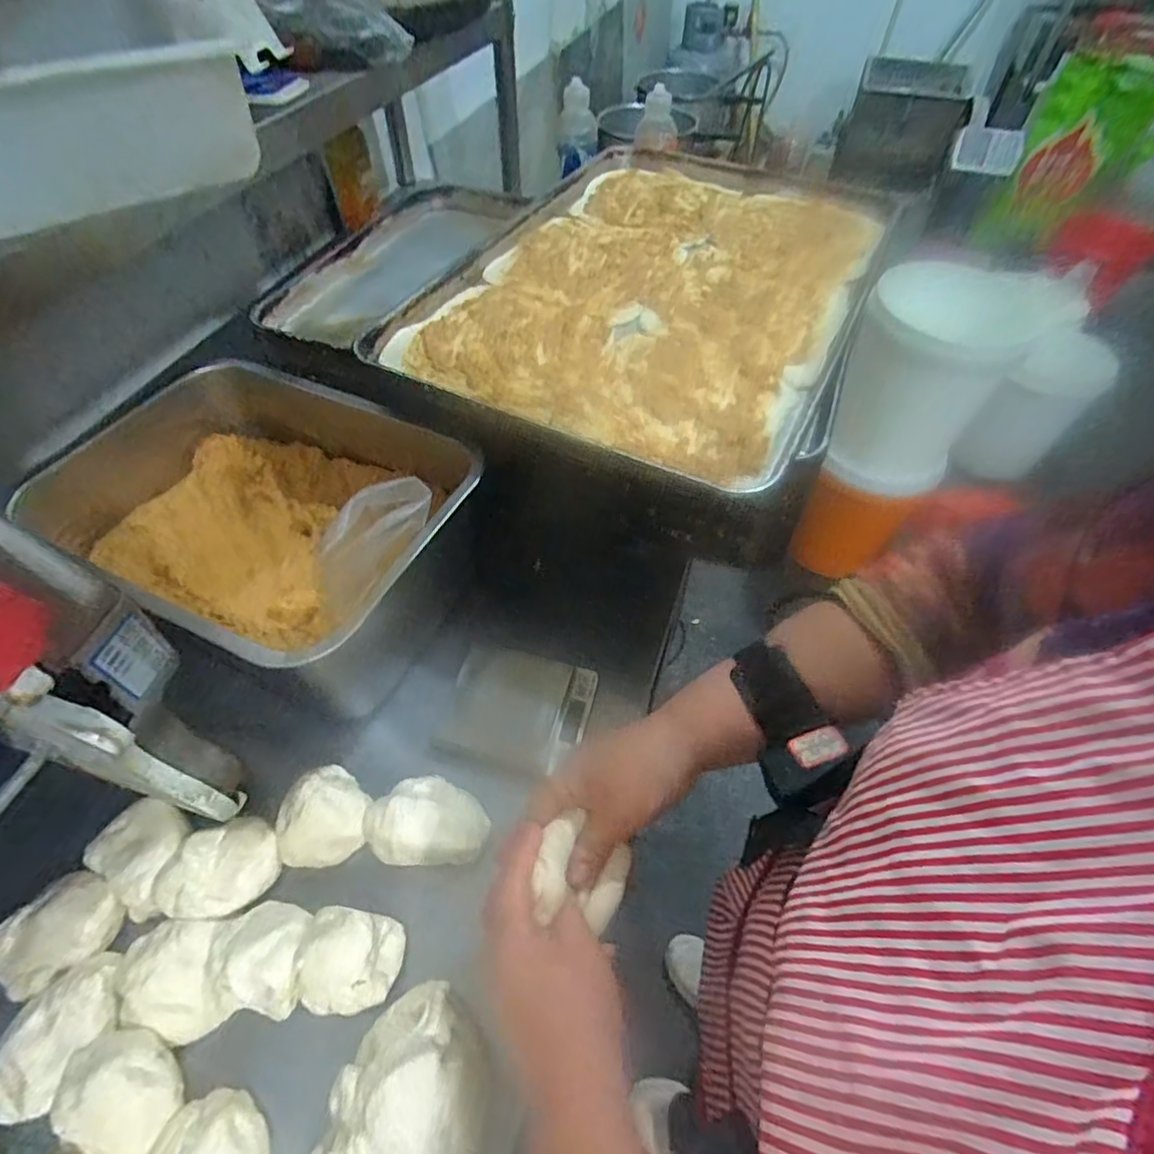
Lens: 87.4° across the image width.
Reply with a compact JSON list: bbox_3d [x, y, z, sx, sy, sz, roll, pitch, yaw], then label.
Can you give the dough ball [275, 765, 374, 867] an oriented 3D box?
[{"bbox_3d":[-0.196,0.184,0.461,0.063,0.034,0.069,0,52,0],"label":"dough ball"}]

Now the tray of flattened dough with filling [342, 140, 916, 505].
[{"bbox_3d":[0.103,-0.344,0.677,0.399,0.035,0.619,22,56,16],"label":"tray of flattened dough with filling"}]

